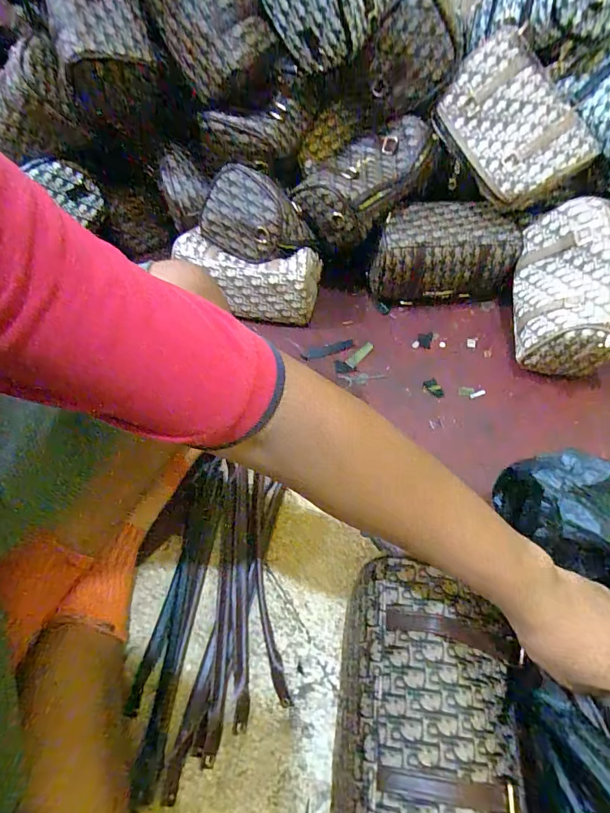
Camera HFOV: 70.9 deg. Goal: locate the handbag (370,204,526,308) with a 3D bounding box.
[{"bbox_3d":[0.221,-0.252,0.707,0.229,0.121,0.110,4,55,3],"label":"handbag"}]

